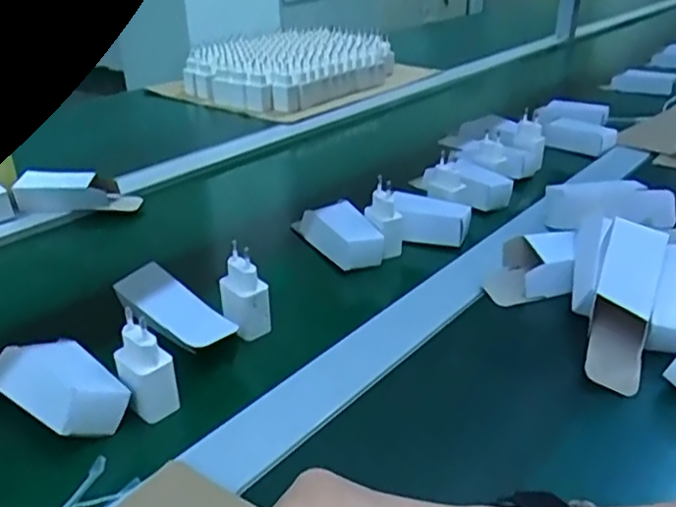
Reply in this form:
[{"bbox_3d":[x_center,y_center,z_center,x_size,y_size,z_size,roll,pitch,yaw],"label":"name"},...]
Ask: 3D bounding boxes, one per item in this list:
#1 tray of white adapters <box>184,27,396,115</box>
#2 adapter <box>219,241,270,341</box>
[{"bbox_3d":[-0.070,-0.373,1.296,0.259,0.077,0.382,26,35,36],"label":"tray of white adapters"},{"bbox_3d":[-0.078,0.033,0.544,0.025,0.071,0.040,-20,35,-37],"label":"adapter"}]

